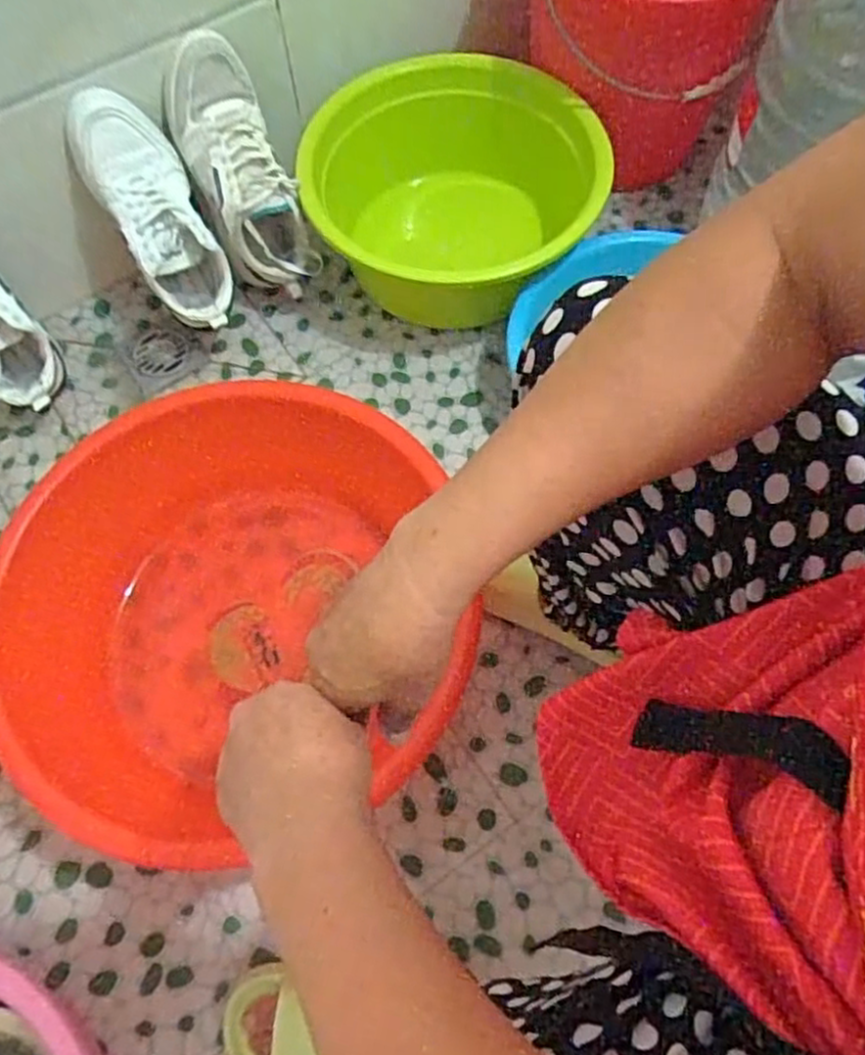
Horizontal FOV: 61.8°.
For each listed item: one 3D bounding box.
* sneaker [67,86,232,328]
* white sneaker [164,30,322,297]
[{"bbox_3d":[-0.339,-0.386,0.893,0.109,0.278,0.092,-32,33,-11],"label":"sneaker"},{"bbox_3d":[-0.238,-0.435,0.895,0.110,0.289,0.090,-27,33,-9],"label":"white sneaker"}]

